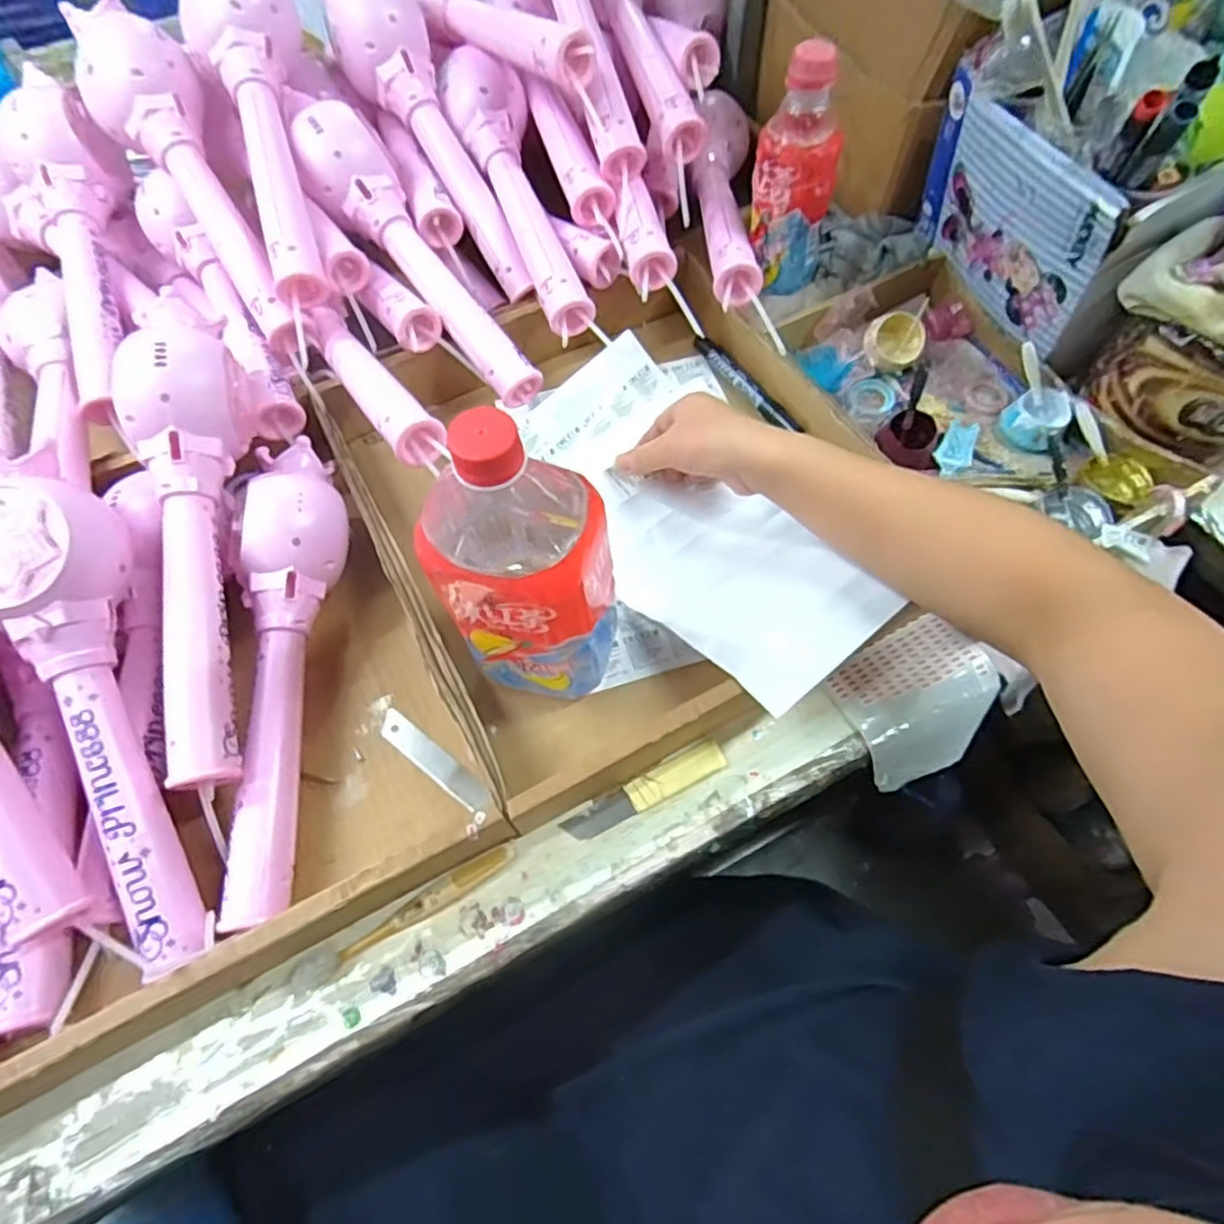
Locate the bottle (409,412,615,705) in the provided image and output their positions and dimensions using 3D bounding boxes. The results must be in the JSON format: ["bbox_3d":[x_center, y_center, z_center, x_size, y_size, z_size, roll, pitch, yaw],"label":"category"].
[{"bbox_3d":[-0.048,-0.022,0.374,0.094,0.215,0.080,-1,64,0],"label":"bottle"}]

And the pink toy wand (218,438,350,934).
[{"bbox_3d":[-0.208,0.024,0.419,0.057,0.055,0.310,-3,64,0],"label":"pink toy wand"}]

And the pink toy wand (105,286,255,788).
[{"bbox_3d":[-0.259,-0.052,0.418,0.061,0.069,0.312,-9,80,-4],"label":"pink toy wand"}]

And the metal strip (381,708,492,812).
[{"bbox_3d":[-0.115,0.096,0.439,0.093,0.007,0.018,35,69,16],"label":"metal strip"}]

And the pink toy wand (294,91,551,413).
[{"bbox_3d":[-0.149,-0.275,0.538,0.062,0.049,0.268,-38,90,-16],"label":"pink toy wand"}]

